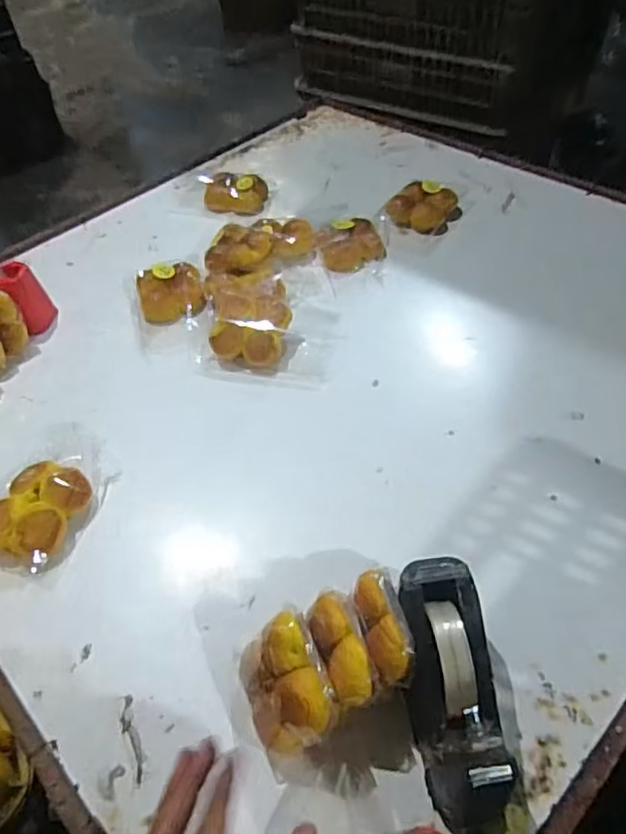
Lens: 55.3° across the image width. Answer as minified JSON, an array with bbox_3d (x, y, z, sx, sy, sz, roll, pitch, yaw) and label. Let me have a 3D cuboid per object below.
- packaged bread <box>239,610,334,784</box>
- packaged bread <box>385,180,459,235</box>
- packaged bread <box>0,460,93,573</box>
[{"bbox_3d":[-0.028,0.257,0.560,0.037,0.115,0.107,2,44,-50],"label":"packaged bread"},{"bbox_3d":[0.202,-0.386,1.102,0.123,0.043,0.107,22,56,23],"label":"packaged bread"},{"bbox_3d":[-0.340,0.117,0.736,0.105,0.041,0.132,15,54,18],"label":"packaged bread"}]

